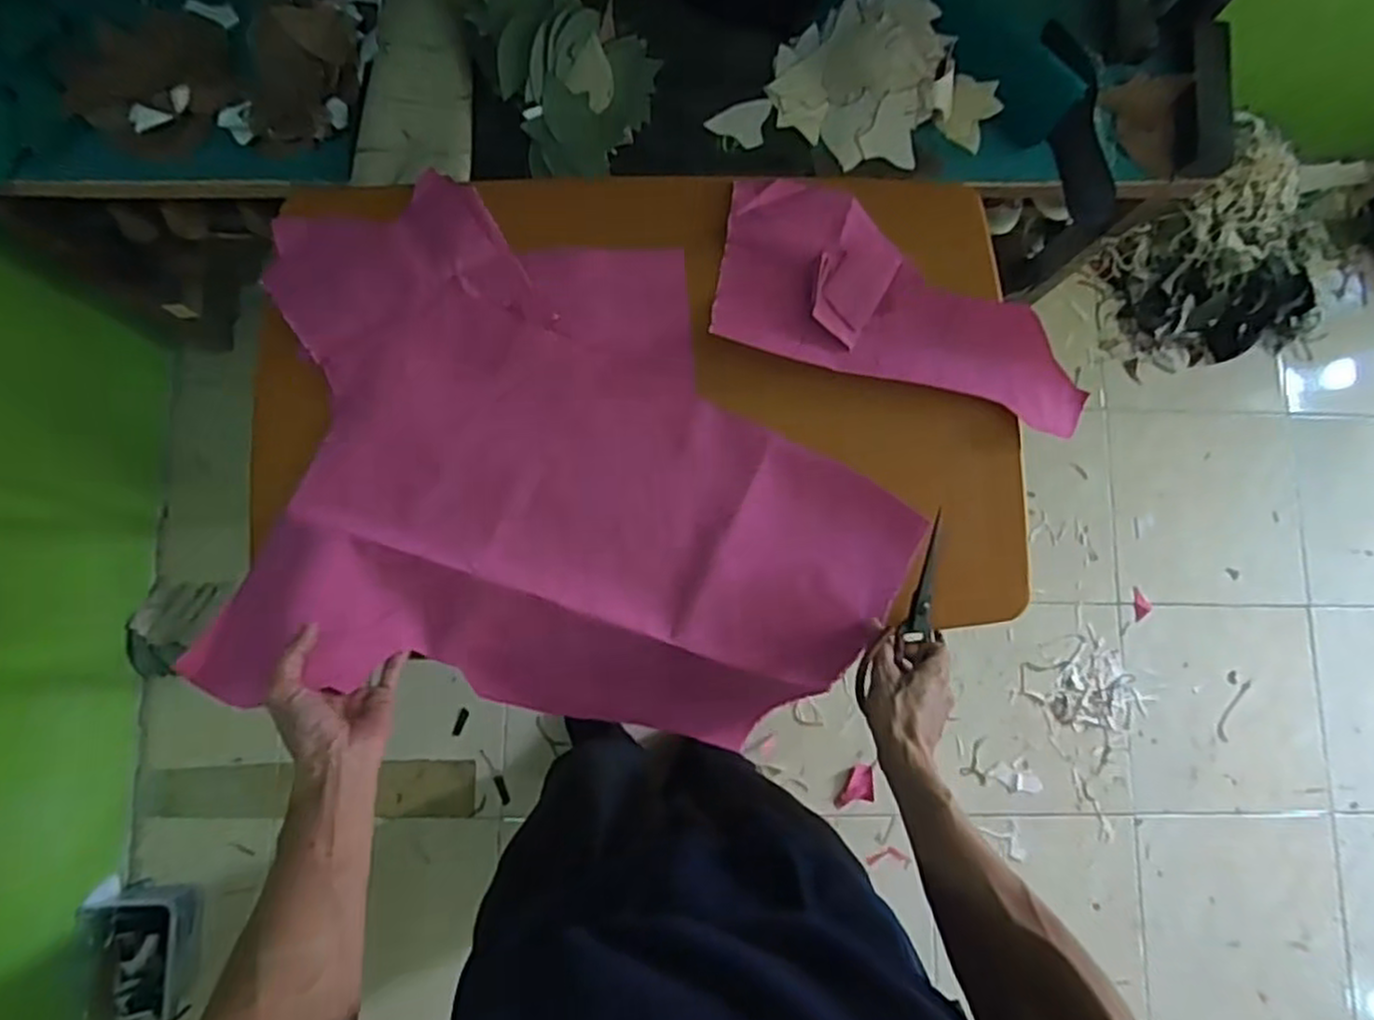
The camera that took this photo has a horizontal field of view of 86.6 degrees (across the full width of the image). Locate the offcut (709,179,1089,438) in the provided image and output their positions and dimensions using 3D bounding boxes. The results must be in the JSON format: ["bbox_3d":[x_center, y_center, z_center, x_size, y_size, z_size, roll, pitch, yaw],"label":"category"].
[{"bbox_3d":[0.228,-0.216,0.759,0.393,0.035,0.196,15,81,-2],"label":"offcut"}]

